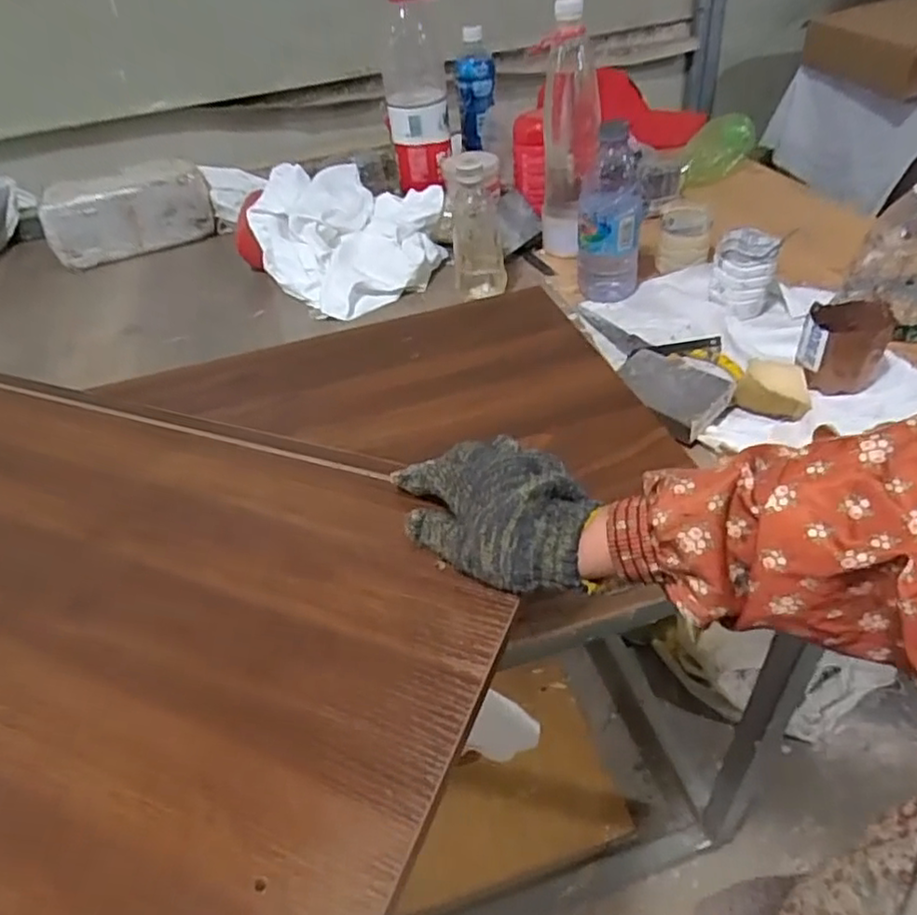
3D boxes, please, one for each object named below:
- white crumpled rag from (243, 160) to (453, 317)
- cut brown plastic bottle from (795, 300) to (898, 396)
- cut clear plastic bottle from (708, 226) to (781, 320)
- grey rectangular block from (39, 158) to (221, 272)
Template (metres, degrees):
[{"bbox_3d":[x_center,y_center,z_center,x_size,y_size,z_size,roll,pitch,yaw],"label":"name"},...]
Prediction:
[{"bbox_3d":[-0.137,-0.302,0.873,0.222,0.108,0.219,30,54,34],"label":"white crumpled rag"},{"bbox_3d":[0.357,-0.101,0.614,0.070,0.069,0.069,18,48,25],"label":"cut brown plastic bottle"},{"bbox_3d":[0.312,-0.201,0.726,0.062,0.072,0.066,11,45,20],"label":"cut clear plastic bottle"},{"bbox_3d":[-0.488,-0.365,0.975,0.229,0.099,0.085,-20,43,-14],"label":"grey rectangular block"}]

